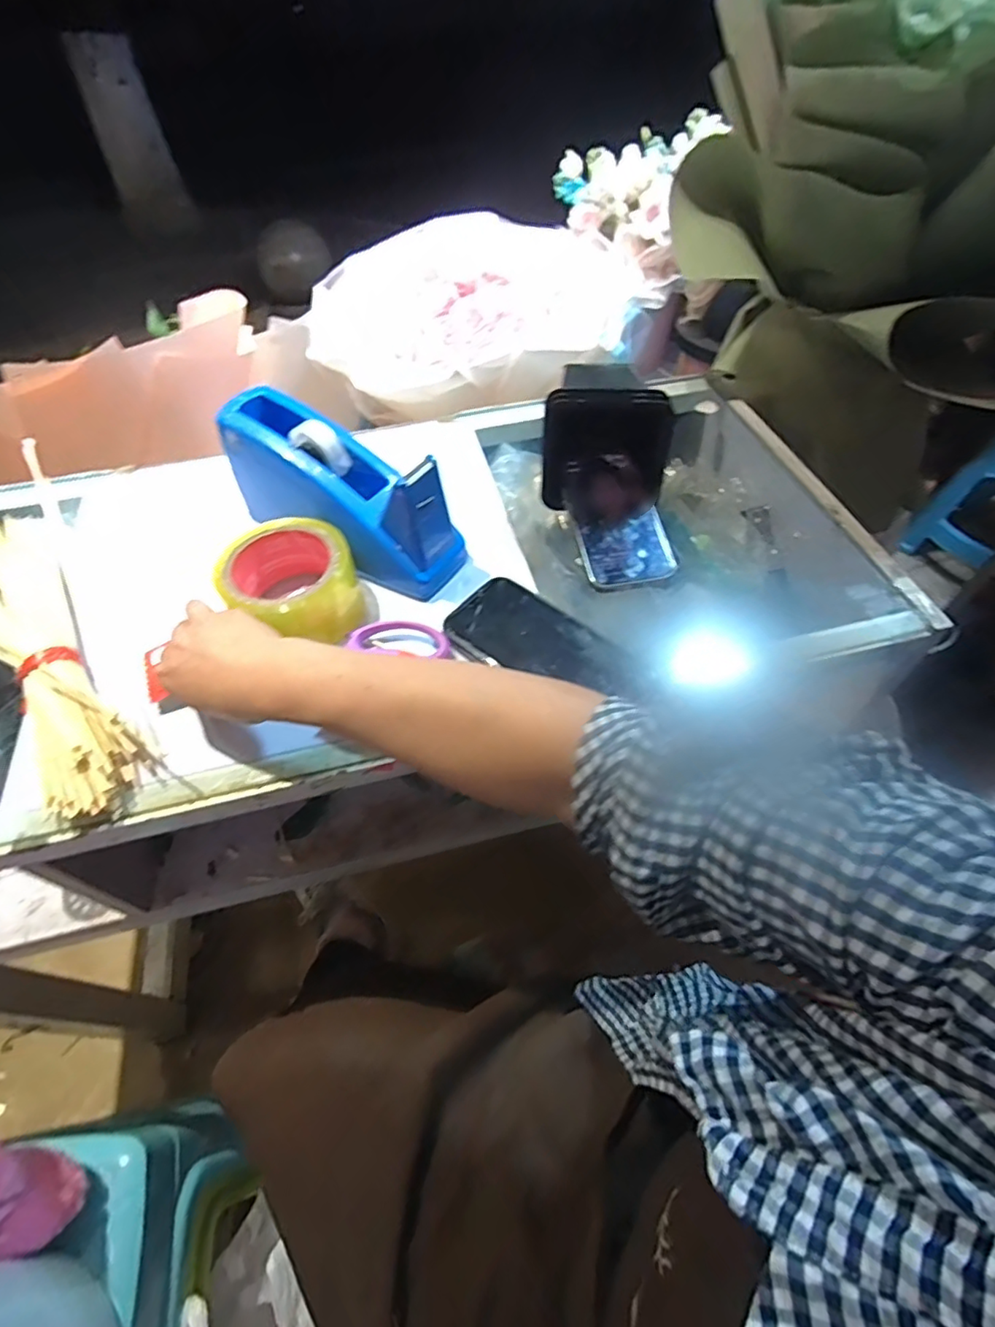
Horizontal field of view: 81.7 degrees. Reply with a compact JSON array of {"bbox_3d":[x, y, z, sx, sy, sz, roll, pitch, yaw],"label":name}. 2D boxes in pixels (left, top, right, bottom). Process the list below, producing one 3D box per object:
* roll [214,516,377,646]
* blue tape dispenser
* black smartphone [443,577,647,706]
[{"bbox_3d":[-0.161,-0.061,0.455,0.100,0.057,0.094,-1,54,1],"label":"roll"},{"bbox_3d":[-0.130,-0.142,0.485,0.211,0.103,0.076,30,60,21],"label":"blue tape dispenser"},{"bbox_3d":[0.034,-0.011,0.432,0.151,0.010,0.072,34,62,23],"label":"black smartphone"}]

